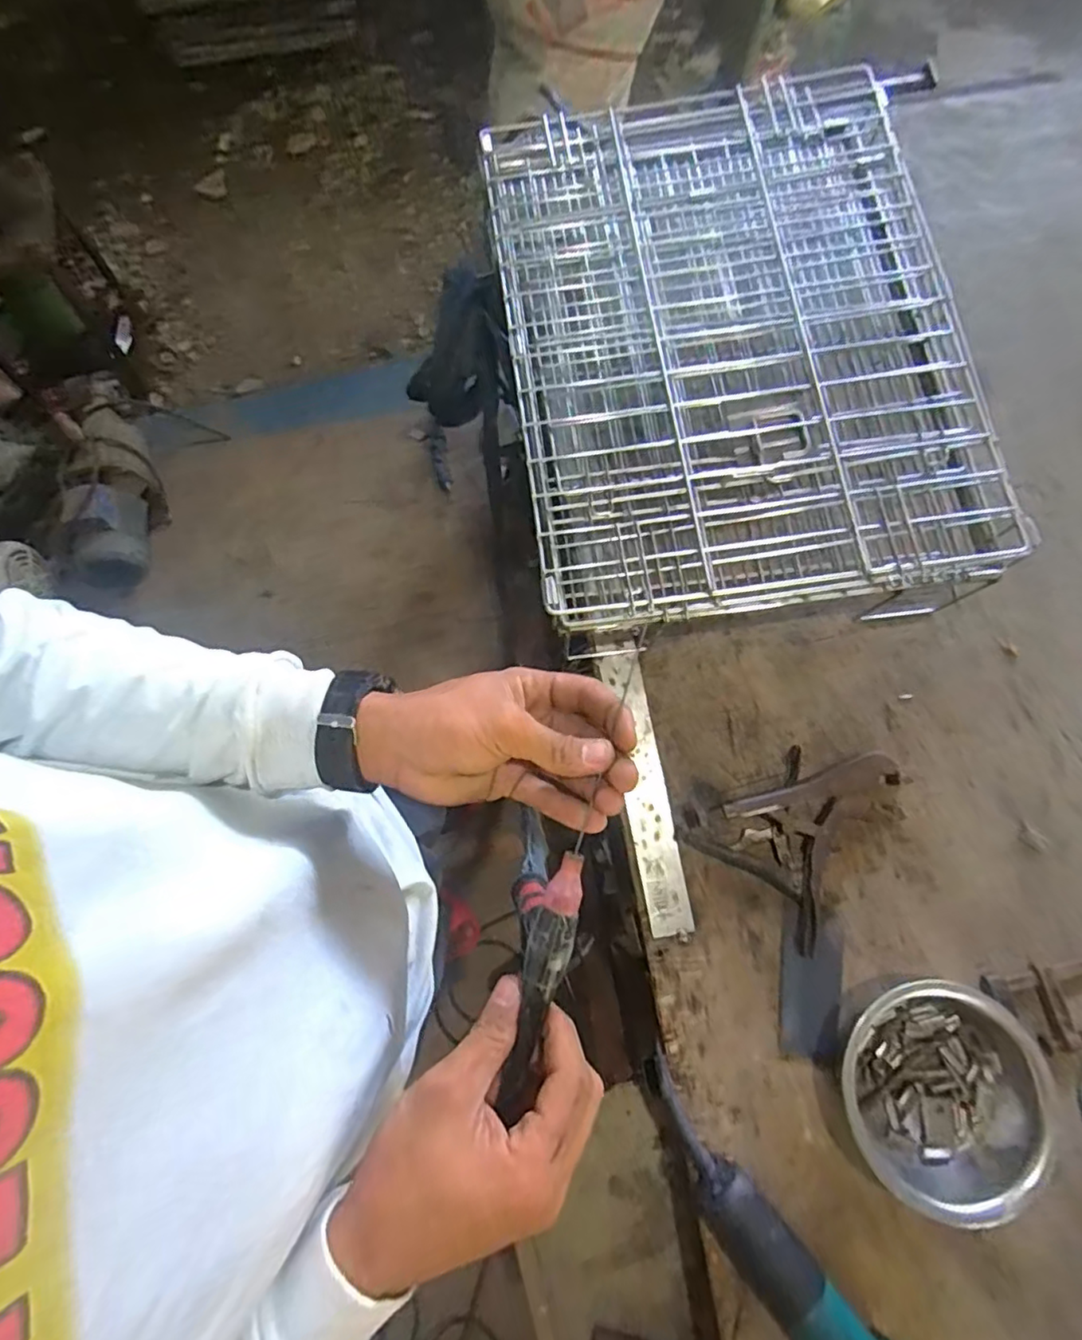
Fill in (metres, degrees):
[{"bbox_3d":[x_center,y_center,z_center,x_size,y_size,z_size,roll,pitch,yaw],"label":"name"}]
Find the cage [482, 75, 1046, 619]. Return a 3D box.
[{"bbox_3d":[0.200,-0.387,0.657,0.474,0.076,0.675,-7,77,-2],"label":"cage"}]

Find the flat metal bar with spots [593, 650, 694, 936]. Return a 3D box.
[{"bbox_3d":[0.112,0.129,0.652,0.046,0.011,0.296,-12,78,7],"label":"flat metal bar with spots"}]

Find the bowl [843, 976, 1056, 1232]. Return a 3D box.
[{"bbox_3d":[0.370,0.389,0.561,0.177,0.055,0.186,-17,77,-4],"label":"bowl"}]

